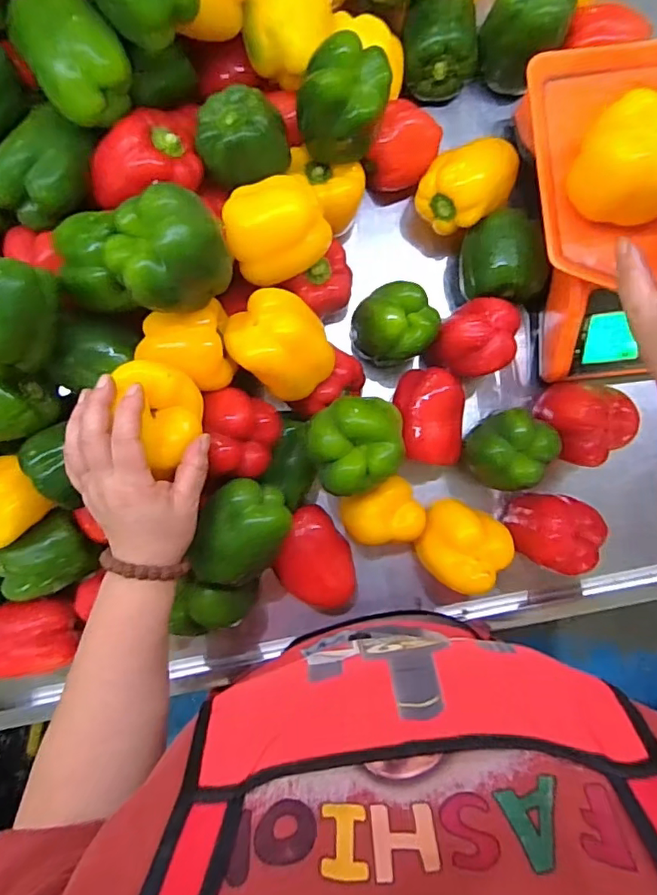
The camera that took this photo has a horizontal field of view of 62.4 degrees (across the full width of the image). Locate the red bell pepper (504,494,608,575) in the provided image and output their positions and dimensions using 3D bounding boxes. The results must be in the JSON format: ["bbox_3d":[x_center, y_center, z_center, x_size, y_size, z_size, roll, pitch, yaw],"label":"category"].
[{"bbox_3d":[0.218,0.081,0.529,0.071,0.068,0.066,0,90,0],"label":"red bell pepper"}]

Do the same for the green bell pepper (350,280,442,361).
[{"bbox_3d":[0.064,-0.118,0.530,0.069,0.079,0.070,0,90,0],"label":"green bell pepper"}]

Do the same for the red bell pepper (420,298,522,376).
[{"bbox_3d":[0.144,-0.107,0.539,0.068,0.072,0.074,0,90,0],"label":"red bell pepper"}]

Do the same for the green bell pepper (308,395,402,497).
[{"bbox_3d":[0.025,-0.002,0.492,0.080,0.064,0.083,0,90,0],"label":"green bell pepper"}]

